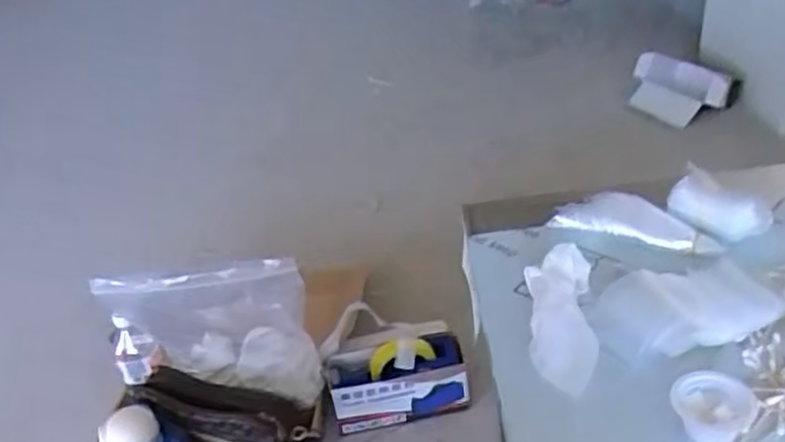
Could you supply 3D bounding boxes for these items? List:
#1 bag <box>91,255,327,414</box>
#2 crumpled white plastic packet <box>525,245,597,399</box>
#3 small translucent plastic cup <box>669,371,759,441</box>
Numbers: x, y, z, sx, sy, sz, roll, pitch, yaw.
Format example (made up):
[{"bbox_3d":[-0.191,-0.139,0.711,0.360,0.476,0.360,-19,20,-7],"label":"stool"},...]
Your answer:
[{"bbox_3d":[-0.251,0.151,1.052,0.265,0.256,0.094,-7,33,2],"label":"bag"},{"bbox_3d":[0.142,0.080,0.618,0.052,0.028,0.138,-1,51,10],"label":"crumpled white plastic packet"},{"bbox_3d":[0.225,0.131,0.515,0.050,0.022,0.049,-5,33,4],"label":"small translucent plastic cup"}]

